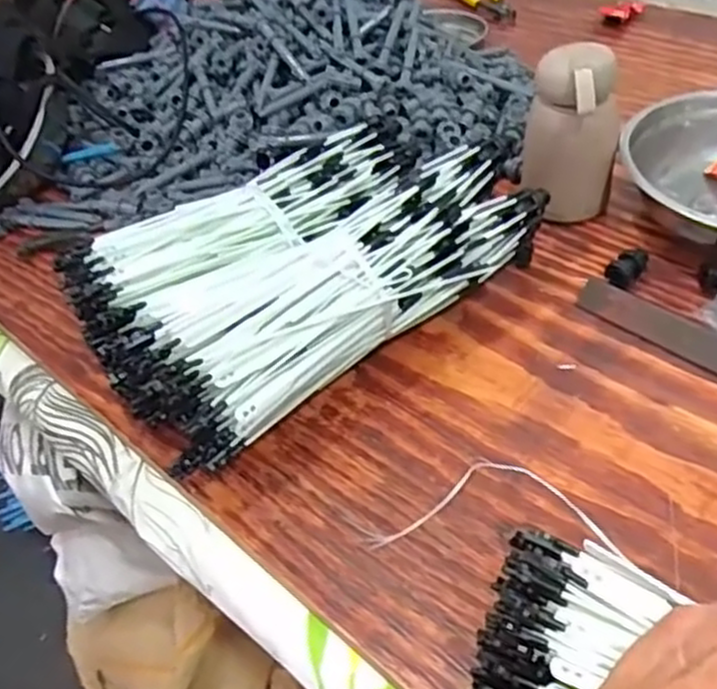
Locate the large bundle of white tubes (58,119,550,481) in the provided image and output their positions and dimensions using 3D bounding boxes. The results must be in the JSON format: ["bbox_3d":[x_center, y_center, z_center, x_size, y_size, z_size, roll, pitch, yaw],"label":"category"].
[{"bbox_3d":[-0.040,-0.063,0.587,0.328,0.114,0.206,-33,50,-24],"label":"large bundle of white tubes"}]

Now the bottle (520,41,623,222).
[{"bbox_3d":[0.183,-0.171,0.652,0.079,0.152,0.072,8,47,16],"label":"bottle"}]

